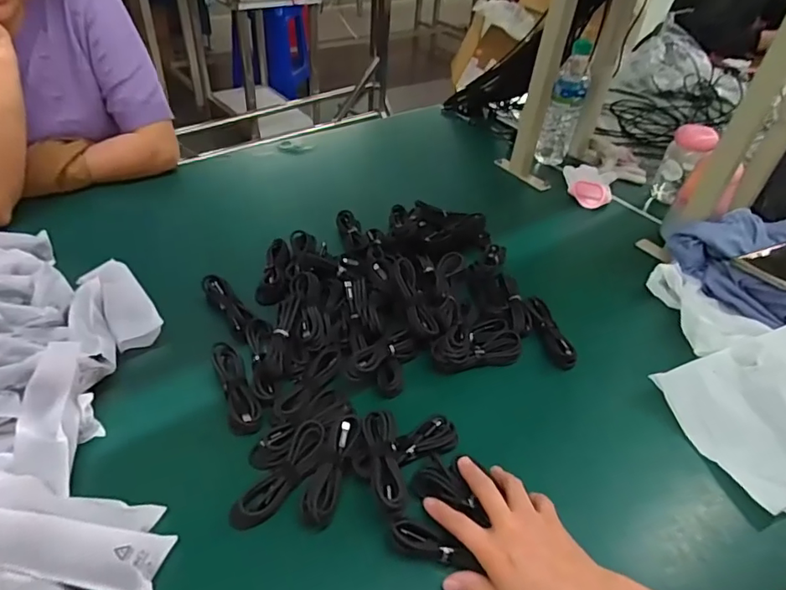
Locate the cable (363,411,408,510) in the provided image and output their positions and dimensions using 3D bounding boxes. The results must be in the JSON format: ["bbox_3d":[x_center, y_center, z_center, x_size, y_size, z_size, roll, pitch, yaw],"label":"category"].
[{"bbox_3d":[-0.007,0.153,0.486,0.031,0.019,0.099,-5,41,-12],"label":"cable"}]

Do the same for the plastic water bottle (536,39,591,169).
[{"bbox_3d":[0.319,-0.347,0.969,0.061,0.213,0.075,19,42,16],"label":"plastic water bottle"}]

